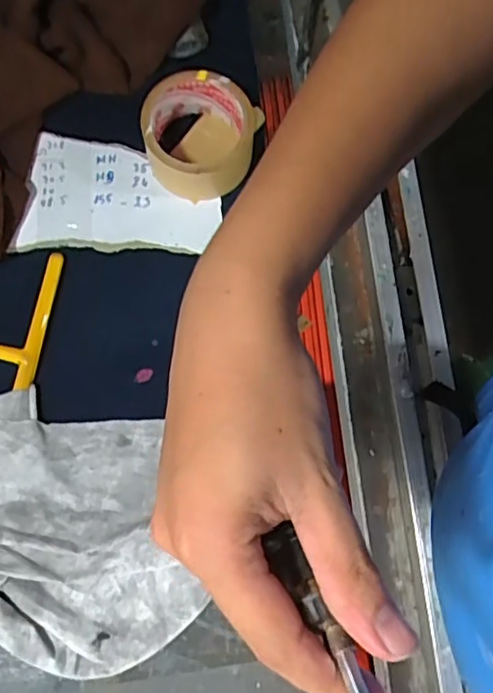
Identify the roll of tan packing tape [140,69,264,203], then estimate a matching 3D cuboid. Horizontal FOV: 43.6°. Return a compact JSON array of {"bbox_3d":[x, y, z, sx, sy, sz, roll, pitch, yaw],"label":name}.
[{"bbox_3d":[-0.039,-0.175,0.522,0.091,0.059,0.089,0,78,-1],"label":"roll of tan packing tape"}]

